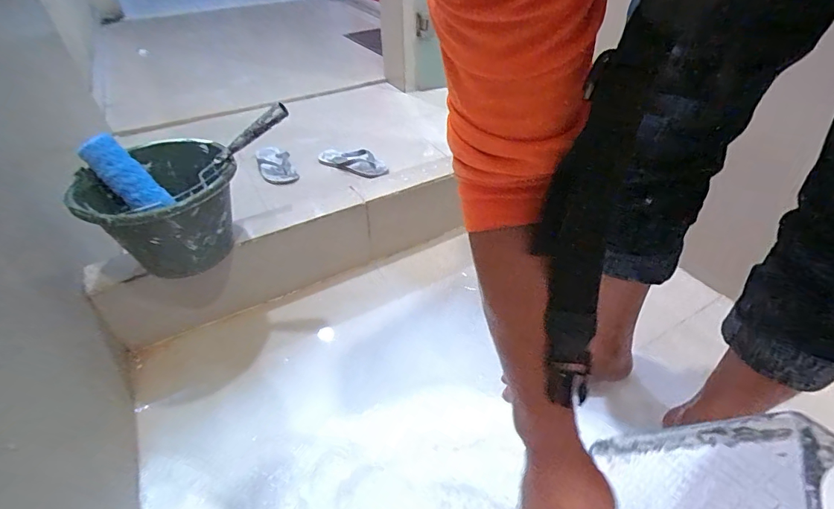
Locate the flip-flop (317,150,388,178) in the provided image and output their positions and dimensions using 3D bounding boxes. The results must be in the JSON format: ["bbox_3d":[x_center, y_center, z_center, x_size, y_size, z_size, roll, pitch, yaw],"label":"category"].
[{"bbox_3d":[-0.201,-0.289,1.346,0.241,0.050,0.112,17,44,19],"label":"flip-flop"}]

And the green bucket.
[{"bbox_3d":[-0.426,-0.075,0.753,0.230,0.182,0.234,0,41,0],"label":"green bucket"}]

